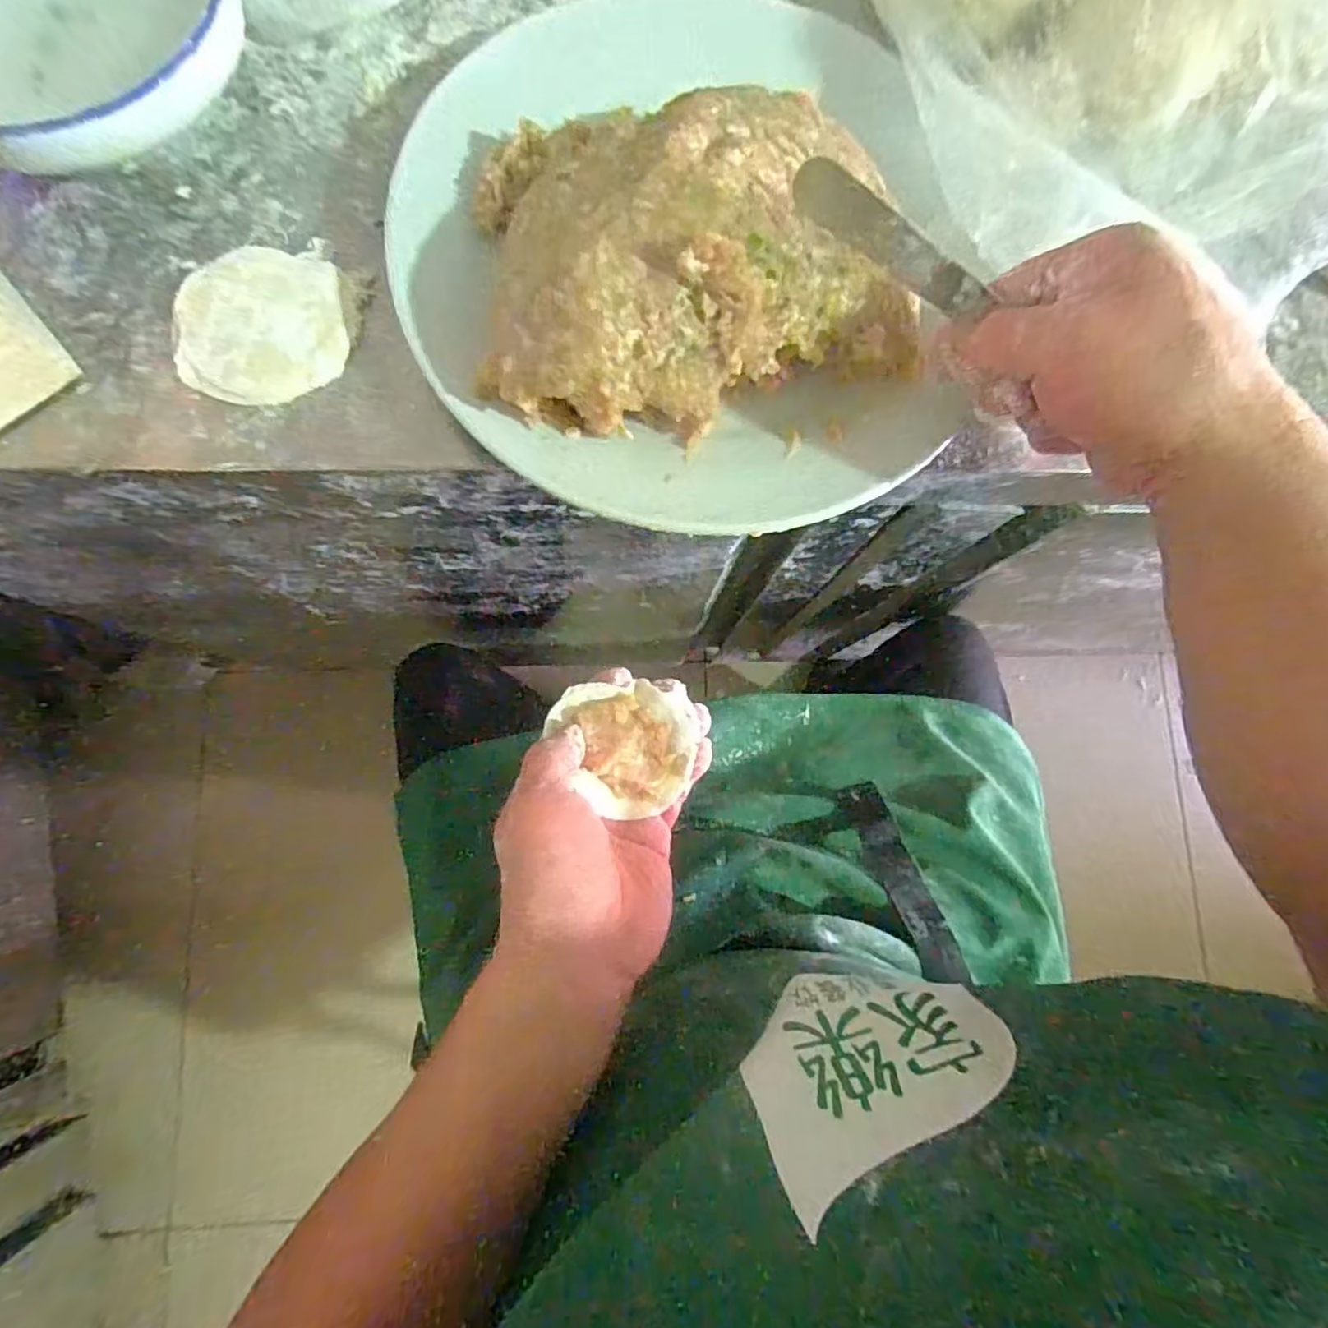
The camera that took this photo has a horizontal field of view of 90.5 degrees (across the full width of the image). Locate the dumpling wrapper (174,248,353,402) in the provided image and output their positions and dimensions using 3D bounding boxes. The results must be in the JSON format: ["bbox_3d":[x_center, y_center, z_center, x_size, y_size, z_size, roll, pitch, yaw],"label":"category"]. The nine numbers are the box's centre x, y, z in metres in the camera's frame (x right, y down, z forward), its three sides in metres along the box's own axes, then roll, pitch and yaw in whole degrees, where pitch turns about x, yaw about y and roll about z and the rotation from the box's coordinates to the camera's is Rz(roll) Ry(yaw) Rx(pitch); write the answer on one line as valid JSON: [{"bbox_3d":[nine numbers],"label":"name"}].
[{"bbox_3d":[-0.191,-0.162,0.314,0.074,0.009,0.075,-4,81,-4],"label":"dumpling wrapper"}]

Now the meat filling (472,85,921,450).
[{"bbox_3d":[0.017,-0.180,0.285,0.191,0.052,0.150,-5,81,-4],"label":"meat filling"}]

